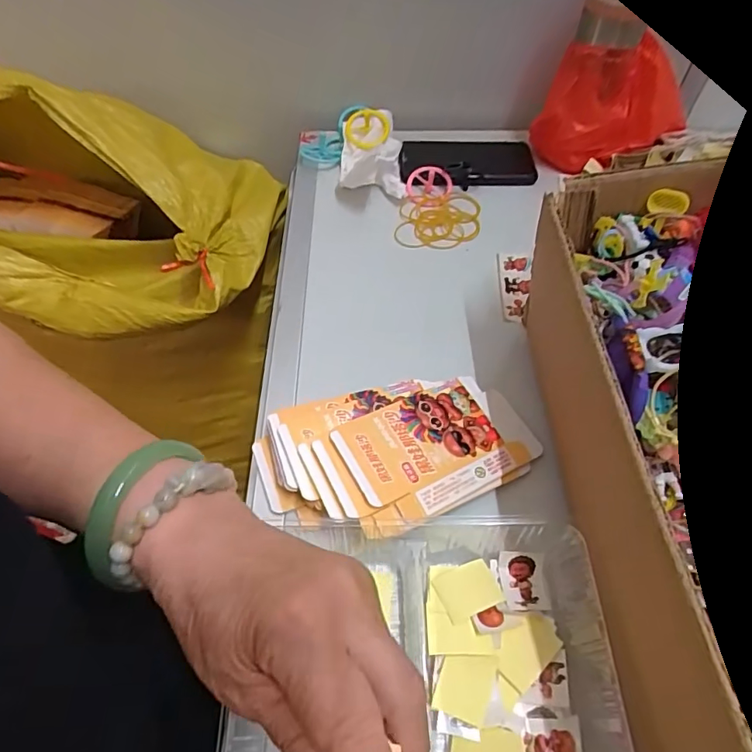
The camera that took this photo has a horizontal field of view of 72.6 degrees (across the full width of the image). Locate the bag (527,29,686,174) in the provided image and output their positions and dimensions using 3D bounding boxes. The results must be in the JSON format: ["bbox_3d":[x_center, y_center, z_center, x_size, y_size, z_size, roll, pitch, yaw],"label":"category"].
[{"bbox_3d":[0.250,-0.289,0.554,0.142,0.124,0.073,12,56,8],"label":"bag"}]

